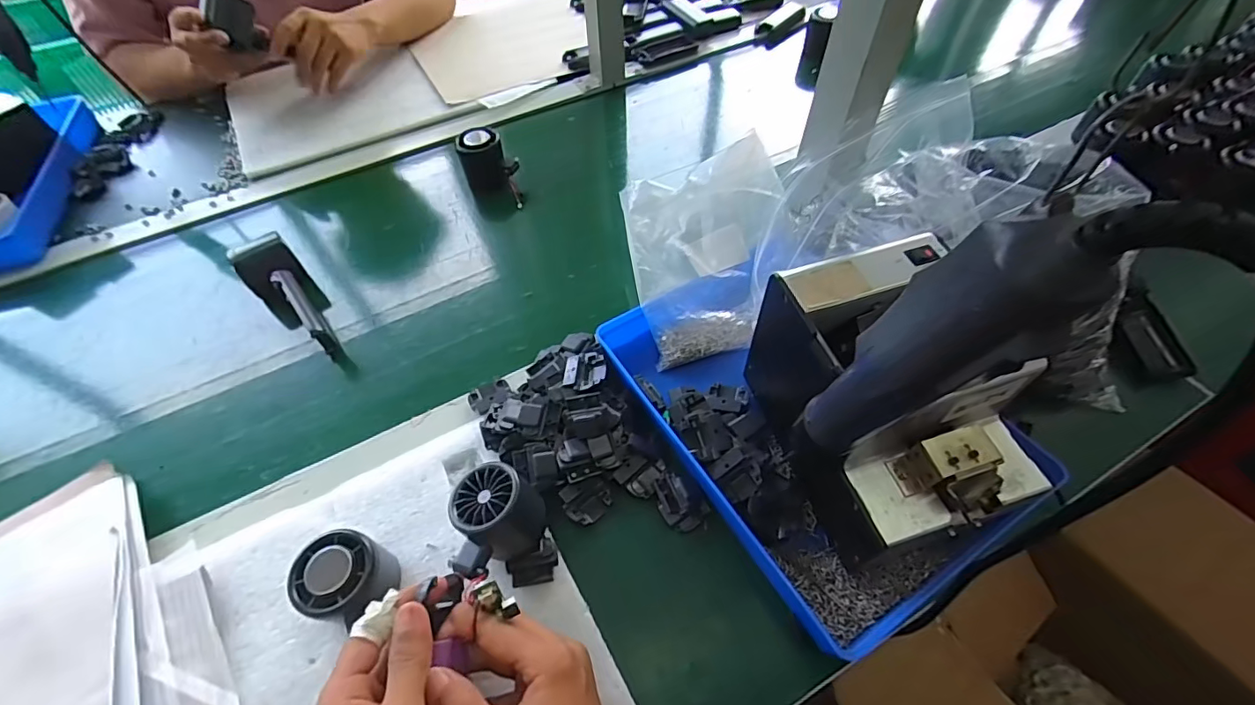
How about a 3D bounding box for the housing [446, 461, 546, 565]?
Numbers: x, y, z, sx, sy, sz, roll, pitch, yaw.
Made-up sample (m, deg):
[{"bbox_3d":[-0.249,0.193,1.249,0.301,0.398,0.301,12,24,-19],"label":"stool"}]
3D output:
[{"bbox_3d":[-0.093,0.117,0.391,0.055,0.062,0.056,-1,55,1],"label":"housing"}]

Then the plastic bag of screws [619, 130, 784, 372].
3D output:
[{"bbox_3d":[0.090,-0.103,0.517,0.177,0.040,0.203,-15,73,-1],"label":"plastic bag of screws"}]

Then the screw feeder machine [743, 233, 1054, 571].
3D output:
[{"bbox_3d":[0.179,0.033,0.373,0.133,0.129,0.185,-19,57,-12],"label":"screw feeder machine"}]

